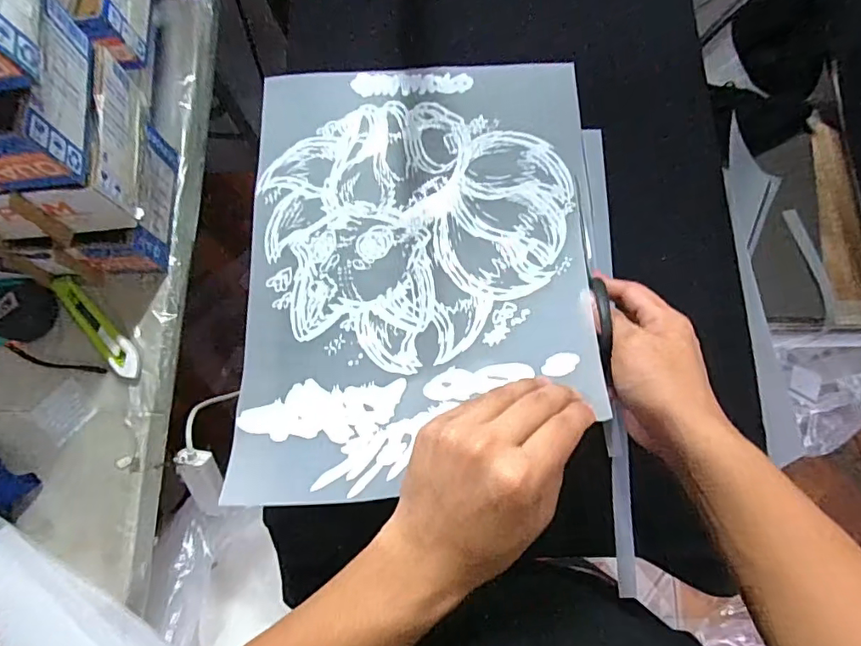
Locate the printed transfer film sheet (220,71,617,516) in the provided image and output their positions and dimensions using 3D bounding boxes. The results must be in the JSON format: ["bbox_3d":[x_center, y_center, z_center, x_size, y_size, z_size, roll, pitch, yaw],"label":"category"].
[{"bbox_3d":[-0.014,-0.065,0.422,0.292,0.086,0.388,-1,76,2],"label":"printed transfer film sheet"}]

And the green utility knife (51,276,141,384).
[{"bbox_3d":[-0.377,0.002,0.585,0.032,0.010,0.161,-44,79,-9],"label":"green utility knife"}]

